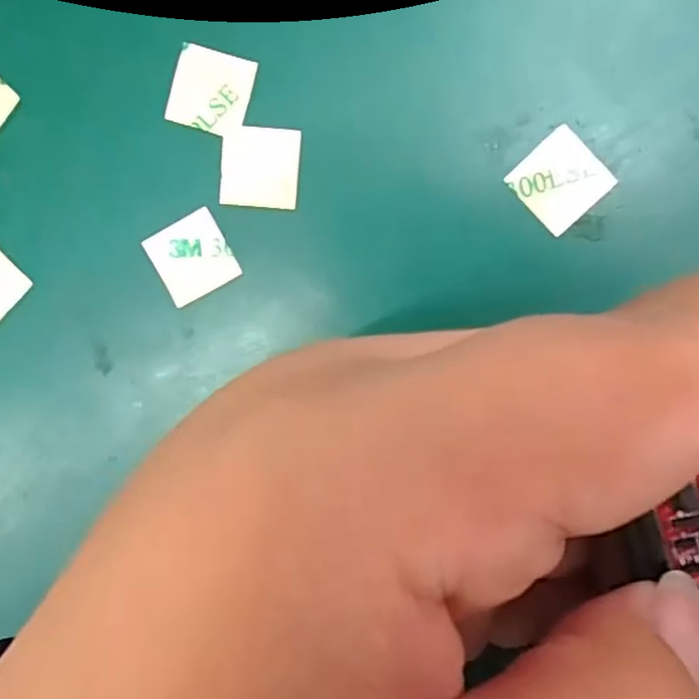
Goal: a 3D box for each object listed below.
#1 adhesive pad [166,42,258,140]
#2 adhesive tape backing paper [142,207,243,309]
[{"bbox_3d":[-0.028,-0.051,0.124,0.016,0.004,0.015,17,97,3],"label":"adhesive pad"},{"bbox_3d":[-0.032,-0.018,0.128,0.015,0.004,0.015,-28,93,7],"label":"adhesive tape backing paper"}]

